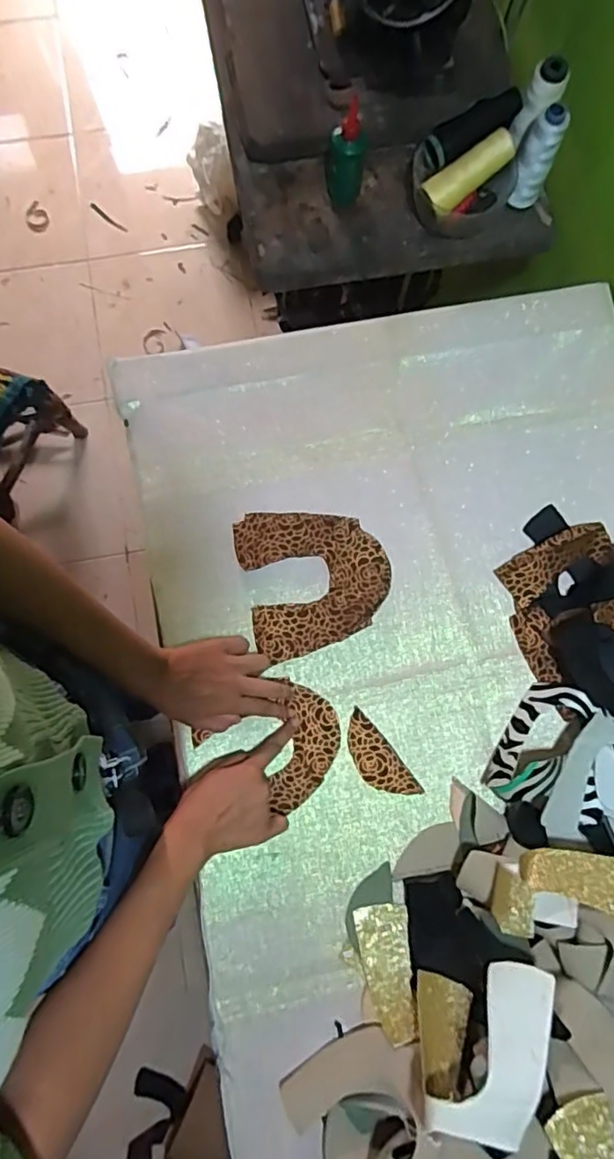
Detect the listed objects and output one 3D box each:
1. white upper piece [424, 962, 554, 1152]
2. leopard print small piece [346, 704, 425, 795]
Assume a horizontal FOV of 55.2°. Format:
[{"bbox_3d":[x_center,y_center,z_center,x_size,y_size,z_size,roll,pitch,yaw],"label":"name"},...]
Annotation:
[{"bbox_3d":[0.157,0.386,0.474,0.064,0.017,0.139,21,62,37],"label":"white upper piece"},{"bbox_3d":[0.074,0.190,0.620,0.043,0.004,0.102,-38,82,-7],"label":"leopard print small piece"}]

